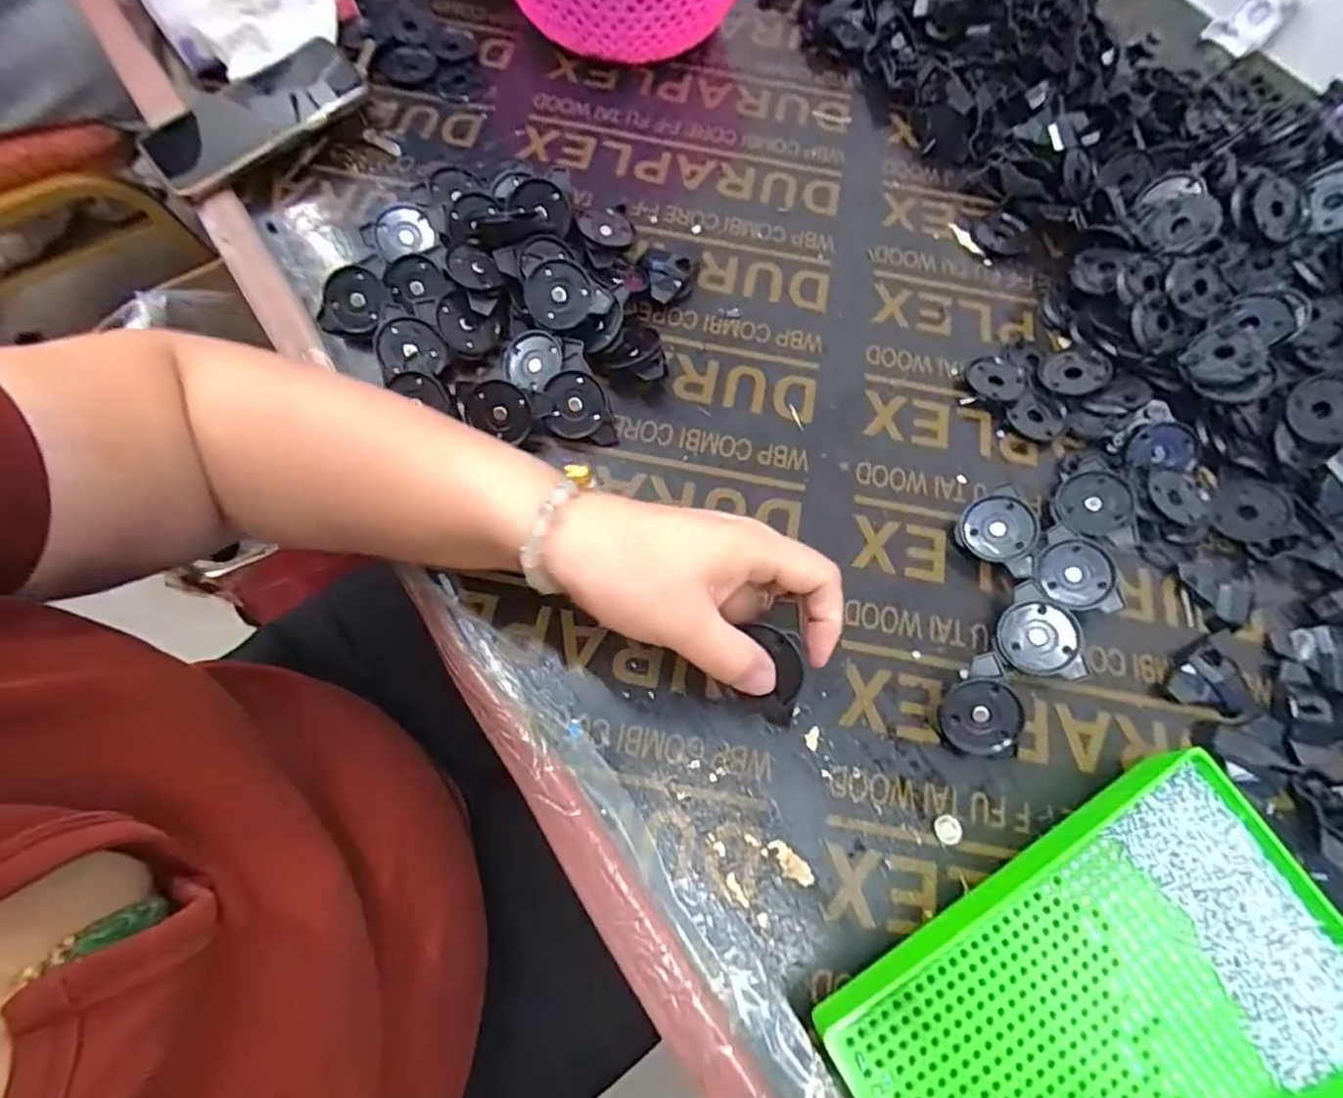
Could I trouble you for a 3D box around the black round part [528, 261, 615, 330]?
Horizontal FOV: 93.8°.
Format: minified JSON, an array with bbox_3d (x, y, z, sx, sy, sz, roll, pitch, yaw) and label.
[{"bbox_3d":[-0.071,-0.167,0.411,0.048,0.011,0.041,-26,105,6],"label":"black round part"}]

